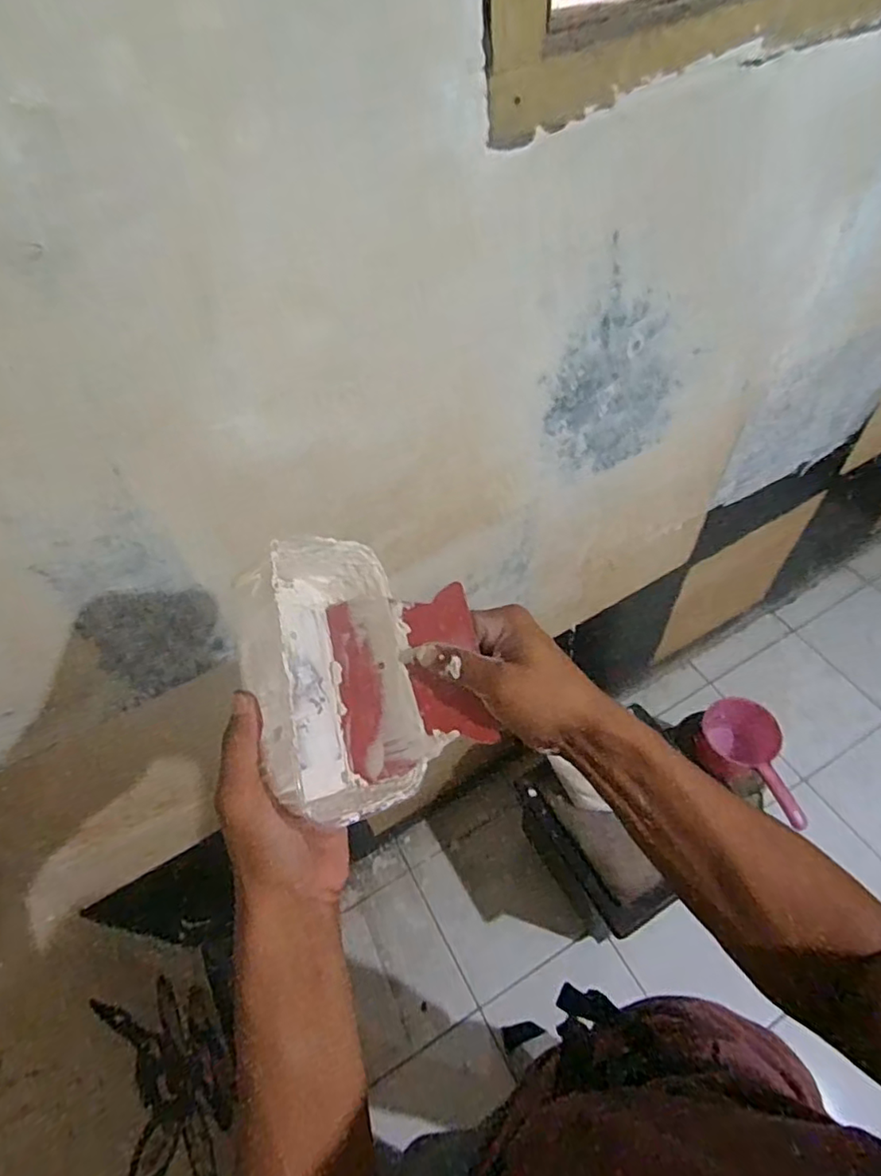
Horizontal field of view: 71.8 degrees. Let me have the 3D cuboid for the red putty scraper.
[{"bbox_3d":[-0.022,0.060,0.411,0.102,0.009,0.117,-16,78,14],"label":"red putty scraper"}]

